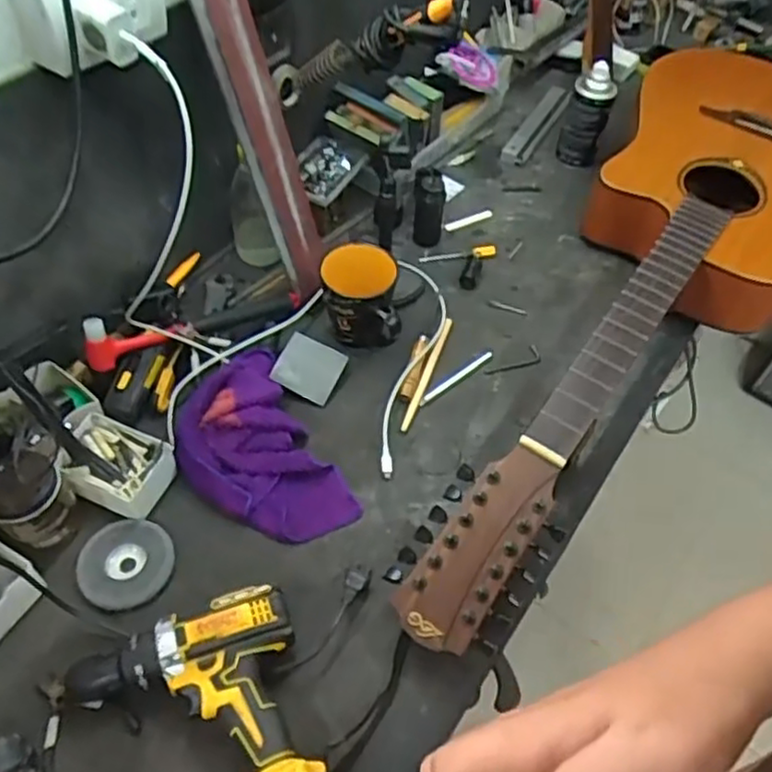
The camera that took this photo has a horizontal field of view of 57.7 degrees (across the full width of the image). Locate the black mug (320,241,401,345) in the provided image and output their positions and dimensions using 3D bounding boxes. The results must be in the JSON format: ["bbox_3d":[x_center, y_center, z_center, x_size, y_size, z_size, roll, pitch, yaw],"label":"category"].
[{"bbox_3d":[-0.032,-0.098,0.845,0.084,0.114,0.091,2,53,-3],"label":"black mug"}]

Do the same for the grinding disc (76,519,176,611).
[{"bbox_3d":[-0.255,0.174,0.690,0.087,0.011,0.089,2,53,-3],"label":"grinding disc"}]

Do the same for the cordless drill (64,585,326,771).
[{"bbox_3d":[-0.151,0.284,0.577,0.197,0.070,0.205,-17,55,-15],"label":"cordless drill"}]

